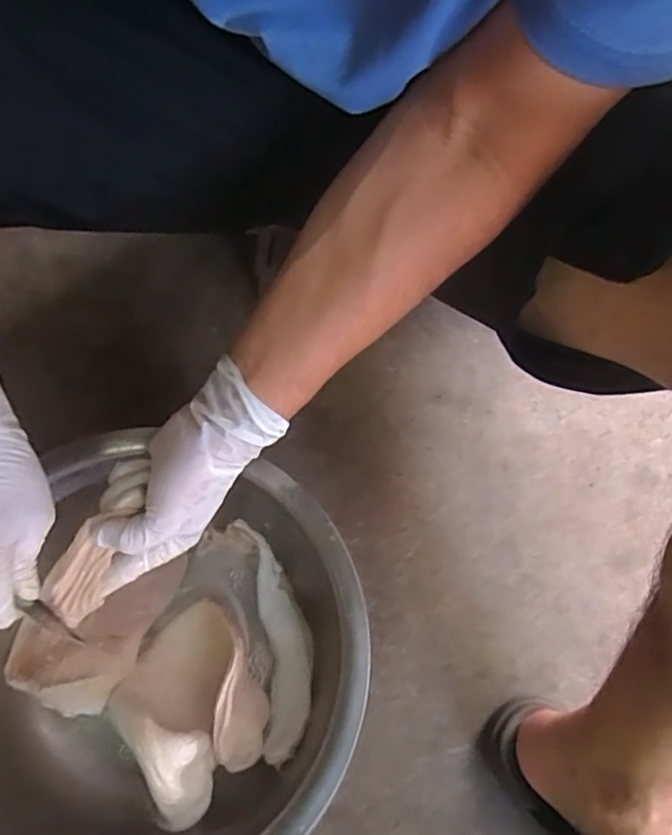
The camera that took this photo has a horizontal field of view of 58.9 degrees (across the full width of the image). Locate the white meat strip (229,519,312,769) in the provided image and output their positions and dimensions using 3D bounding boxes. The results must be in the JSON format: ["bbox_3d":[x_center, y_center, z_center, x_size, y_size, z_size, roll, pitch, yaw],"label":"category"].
[{"bbox_3d":[-0.048,0.178,0.496,0.047,0.019,0.185,-9,73,-3],"label":"white meat strip"}]

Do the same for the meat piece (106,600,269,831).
[{"bbox_3d":[-0.113,0.226,0.468,0.122,0.054,0.133,0,73,-1],"label":"meat piece"}]

